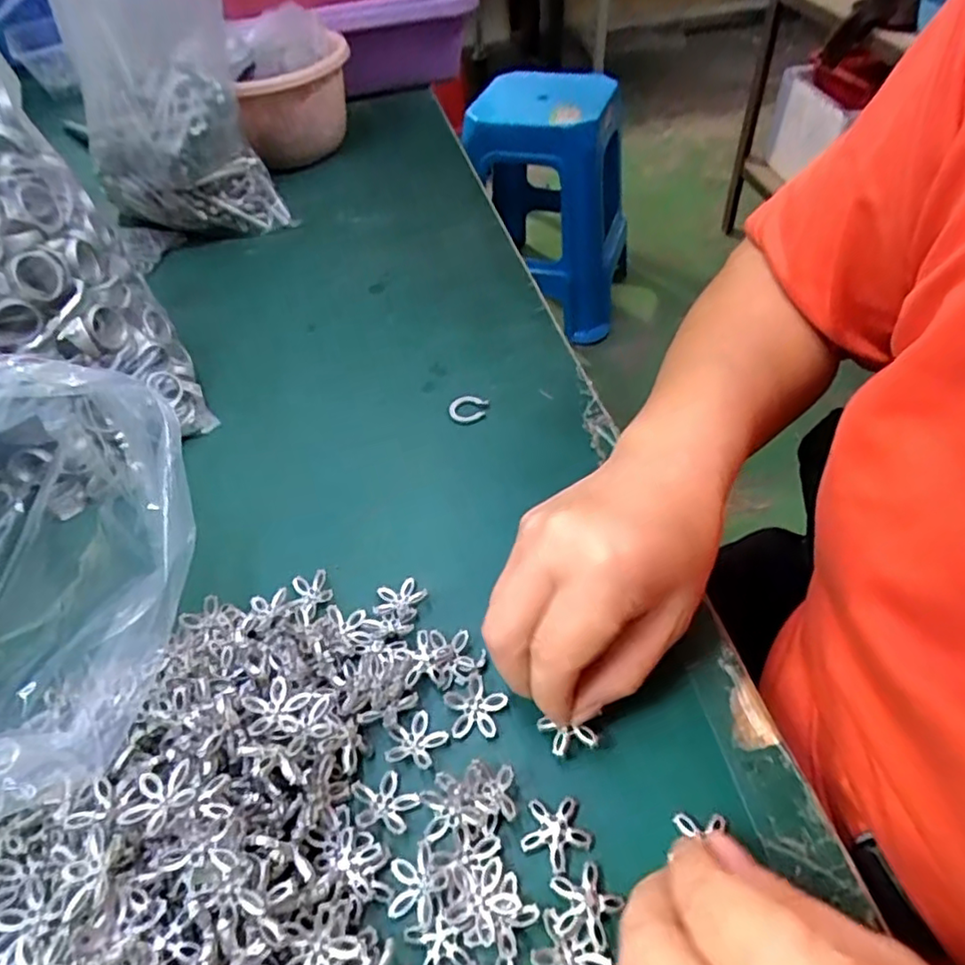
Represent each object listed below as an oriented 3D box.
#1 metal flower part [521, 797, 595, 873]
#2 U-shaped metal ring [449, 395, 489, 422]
[{"bbox_3d":[0.026,0.131,0.235,0.024,0.005,0.023,-3,50,4],"label":"metal flower part"},{"bbox_3d":[-0.009,-0.045,0.386,0.023,0.005,0.019,5,51,10],"label":"U-shaped metal ring"}]

